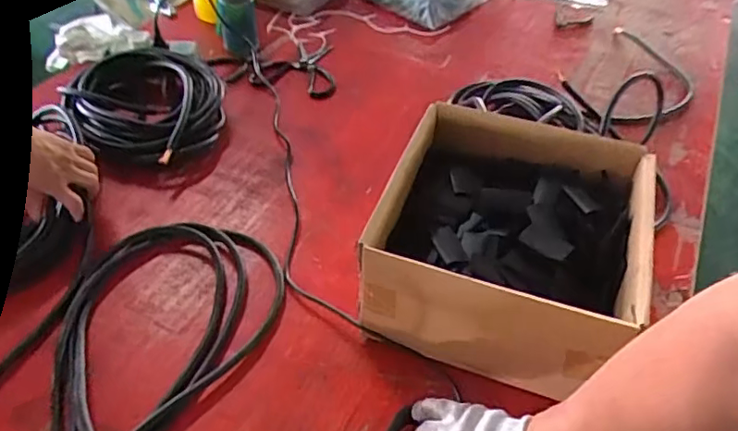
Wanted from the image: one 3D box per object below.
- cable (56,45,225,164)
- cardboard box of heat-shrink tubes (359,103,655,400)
[{"bbox_3d":[-0.383,-0.196,1.026,0.244,0.097,0.260,18,47,12],"label":"cable"},{"bbox_3d":[0.186,0.031,0.787,0.313,0.179,0.337,17,47,14],"label":"cardboard box of heat-shrink tubes"}]

